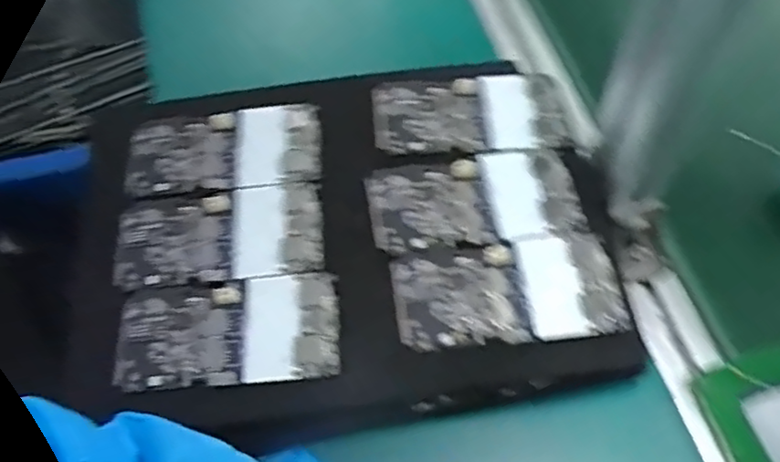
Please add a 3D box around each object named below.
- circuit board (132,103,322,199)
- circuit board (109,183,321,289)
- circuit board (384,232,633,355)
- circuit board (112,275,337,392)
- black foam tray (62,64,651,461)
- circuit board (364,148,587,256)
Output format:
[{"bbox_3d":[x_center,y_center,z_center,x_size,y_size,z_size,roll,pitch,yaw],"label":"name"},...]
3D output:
[{"bbox_3d":[-0.115,-0.057,0.471,0.131,0.007,0.064,-5,60,1],"label":"circuit board"},{"bbox_3d":[-0.111,0.002,0.438,0.133,0.004,0.066,-7,60,0],"label":"circuit board"},{"bbox_3d":[0.071,0.037,0.412,0.134,0.009,0.068,-8,60,-1],"label":"circuit board"},{"bbox_3d":[-0.097,0.060,0.408,0.130,0.005,0.066,-6,60,0],"label":"circuit board"},{"bbox_3d":[-0.029,0.006,0.456,0.343,0.047,0.243,-9,60,-1],"label":"black foam tray"},{"bbox_3d":[0.054,-0.020,0.446,0.132,0.007,0.068,-11,60,-3],"label":"circuit board"}]

